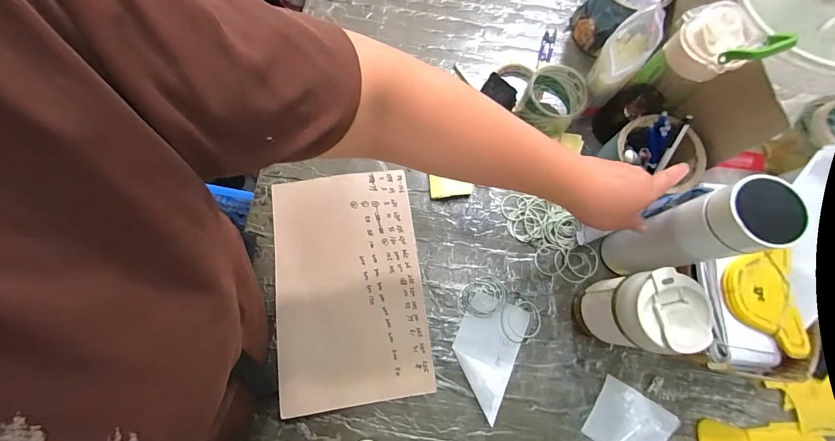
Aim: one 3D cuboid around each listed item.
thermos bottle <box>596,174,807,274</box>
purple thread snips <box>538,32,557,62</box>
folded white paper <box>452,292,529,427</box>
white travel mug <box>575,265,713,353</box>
[{"bbox_3d":[0.276,0.021,0.392,0.064,0.244,0.061,0,76,0],"label":"thermos bottle"},{"bbox_3d":[0.221,-0.297,0.600,0.021,0.005,0.064,18,77,5],"label":"purple thread snips"},{"bbox_3d":[0.091,0.174,0.467,0.083,0.032,0.141,24,77,6],"label":"folded white paper"},{"bbox_3d":[0.250,0.106,0.417,0.073,0.155,0.078,0,76,0],"label":"white travel mug"}]

